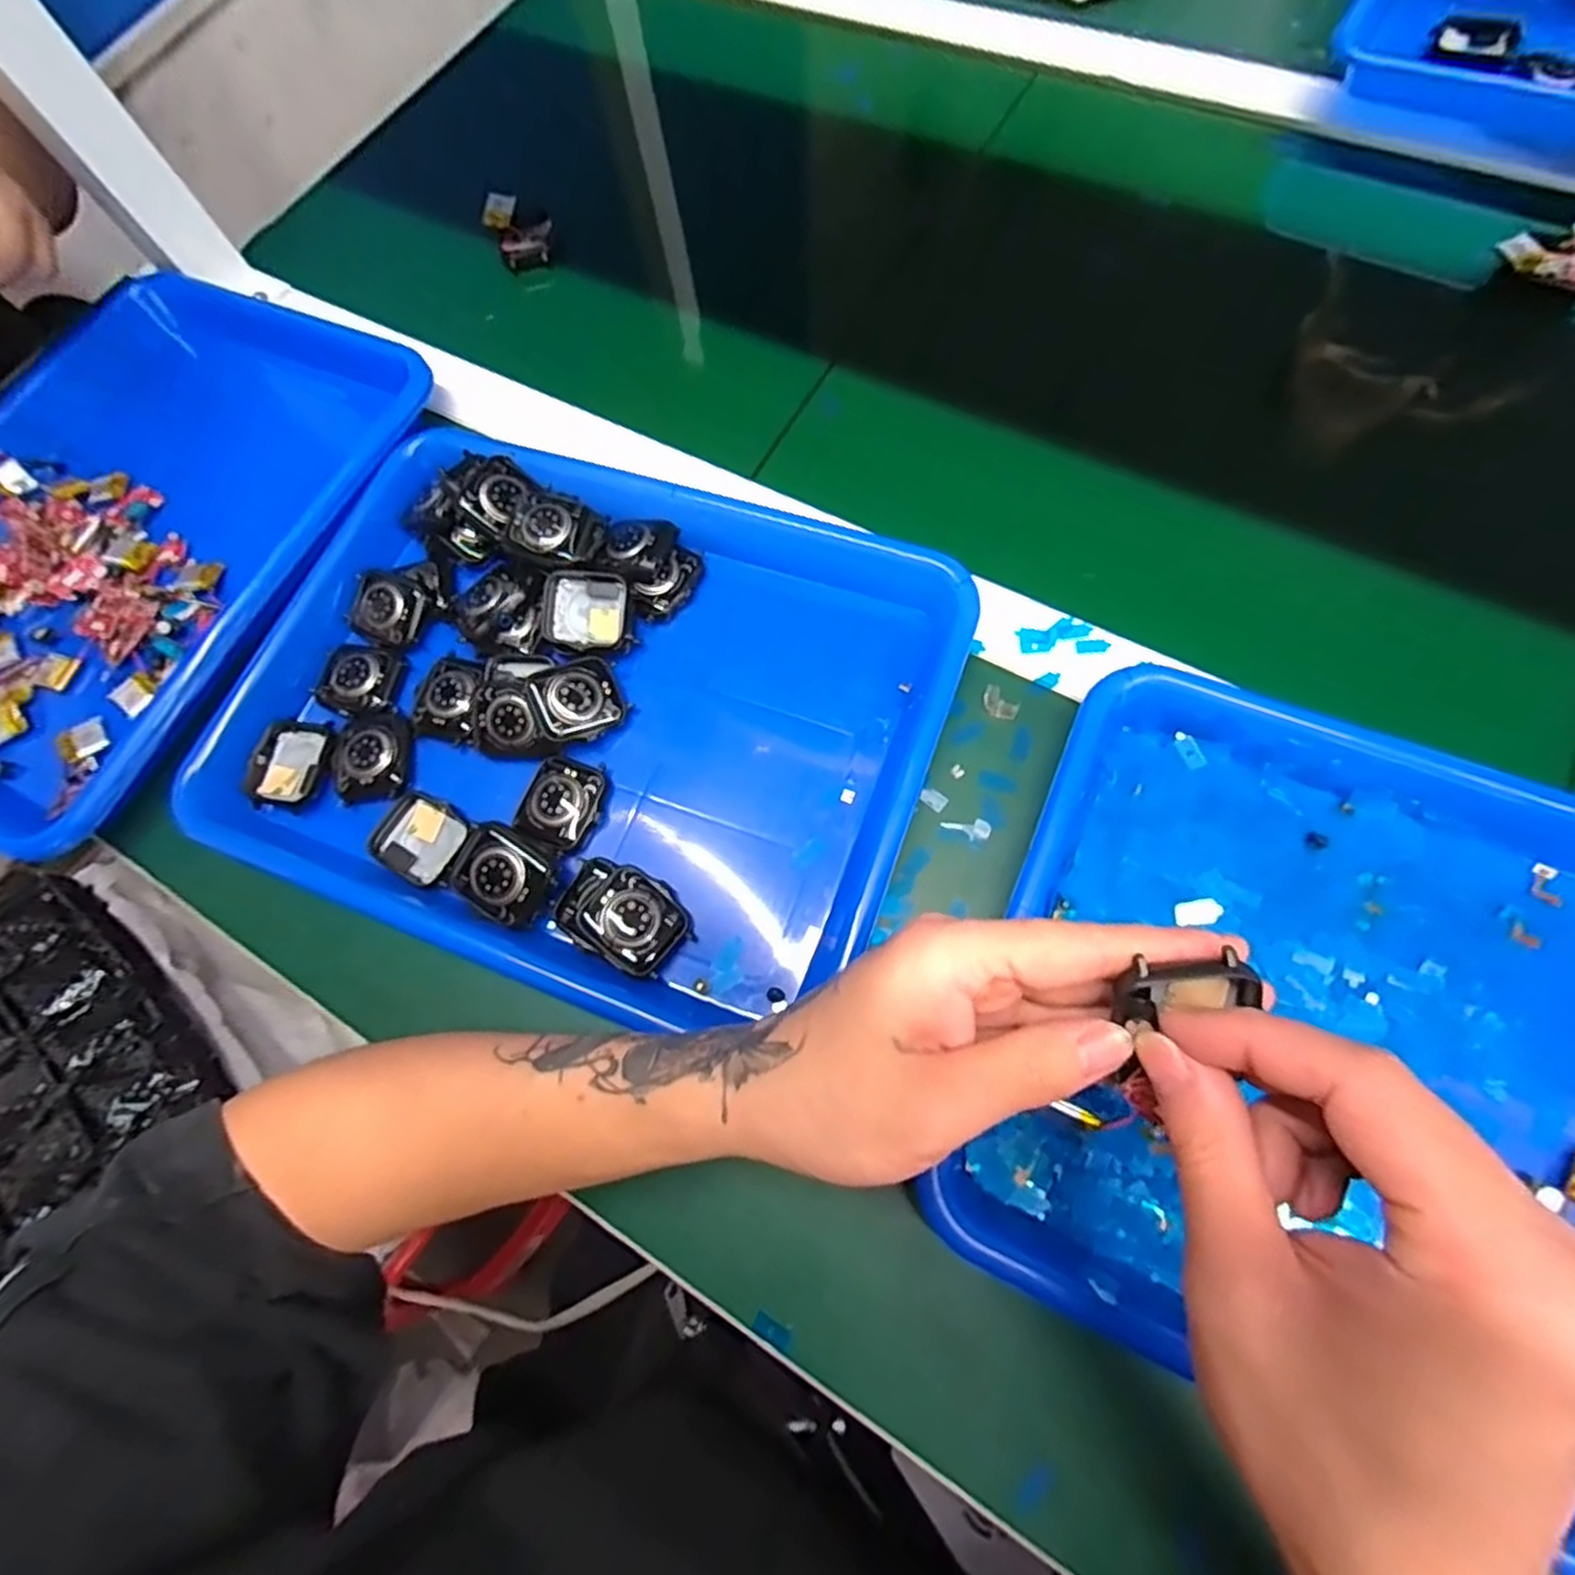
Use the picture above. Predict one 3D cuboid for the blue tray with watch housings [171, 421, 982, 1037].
[{"bbox_3d":[-0.098,-0.041,0.343,0.326,0.038,0.242,19,74,13],"label":"blue tray with watch housings"}]

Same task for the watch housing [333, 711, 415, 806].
[{"bbox_3d":[-0.207,-0.016,0.363,0.037,0.010,0.046,-5,71,5],"label":"watch housing"}]

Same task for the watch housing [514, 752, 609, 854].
[{"bbox_3d":[-0.107,0.007,0.342,0.037,0.010,0.041,23,75,14],"label":"watch housing"}]

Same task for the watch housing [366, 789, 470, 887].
[{"bbox_3d":[-0.173,0.025,0.344,0.047,0.011,0.038,24,76,14],"label":"watch housing"}]

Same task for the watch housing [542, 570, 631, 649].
[{"bbox_3d":[-0.101,-0.089,0.363,0.042,0.012,0.037,7,100,2],"label":"watch housing"}]

